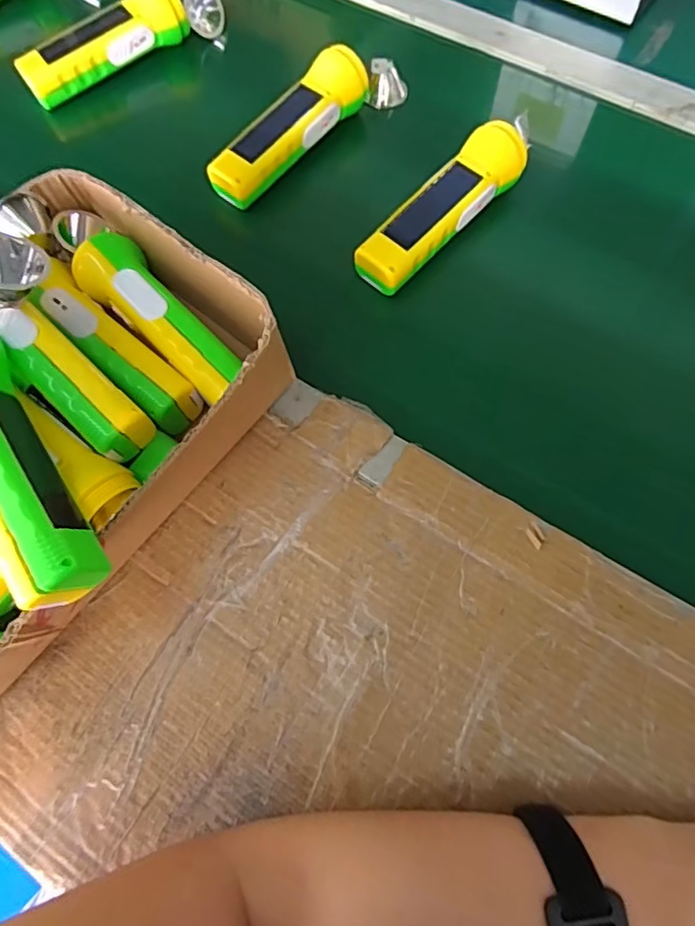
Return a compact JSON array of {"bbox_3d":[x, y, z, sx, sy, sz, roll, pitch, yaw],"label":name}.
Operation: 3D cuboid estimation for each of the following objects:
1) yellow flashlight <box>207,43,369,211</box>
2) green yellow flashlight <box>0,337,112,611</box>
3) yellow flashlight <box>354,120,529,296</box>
[{"bbox_3d":[-0.047,-0.299,0.474,0.049,0.047,0.191,39,75,16],"label":"yellow flashlight"},{"bbox_3d":[-0.179,-0.001,0.279,0.046,0.048,0.166,-31,71,-10],"label":"green yellow flashlight"},{"bbox_3d":[0.077,-0.202,0.442,0.051,0.054,0.166,40,75,16],"label":"yellow flashlight"}]

